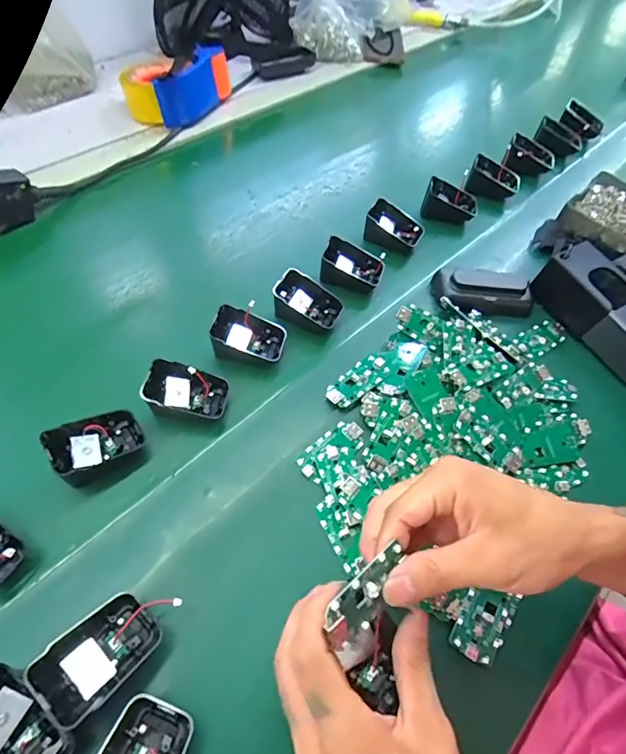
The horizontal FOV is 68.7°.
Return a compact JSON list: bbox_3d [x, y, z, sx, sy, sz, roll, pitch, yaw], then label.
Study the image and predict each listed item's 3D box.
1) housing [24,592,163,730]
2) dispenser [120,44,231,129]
[{"bbox_3d":[-0.129,0.170,0.286,0.044,0.027,0.077,41,41,14],"label":"housing"},{"bbox_3d":[-0.201,-0.430,0.674,0.106,0.067,0.151,36,60,18],"label":"dispenser"}]

